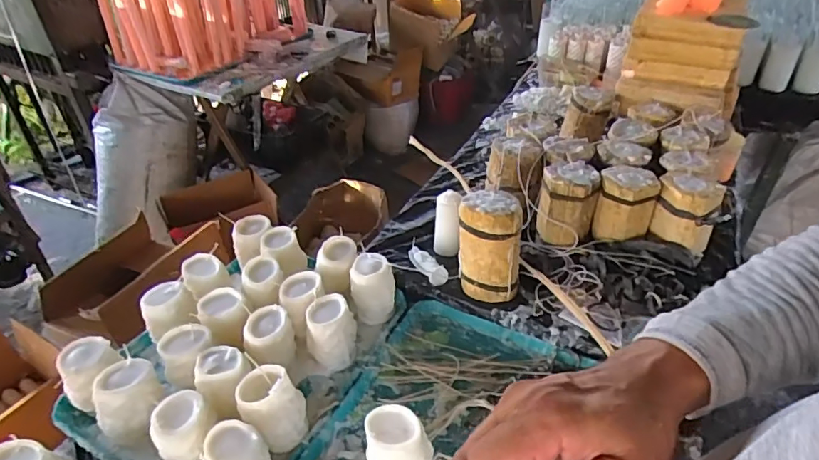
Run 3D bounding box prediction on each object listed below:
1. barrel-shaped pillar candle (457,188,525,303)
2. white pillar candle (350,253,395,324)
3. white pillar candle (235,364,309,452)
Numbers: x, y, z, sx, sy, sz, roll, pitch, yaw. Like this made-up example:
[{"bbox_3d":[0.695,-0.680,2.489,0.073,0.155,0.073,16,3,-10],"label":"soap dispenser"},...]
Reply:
[{"bbox_3d":[0.123,0.025,0.811,0.094,0.152,0.084,3,37,4],"label":"barrel-shaped pillar candle"},{"bbox_3d":[-0.059,0.095,0.842,0.070,0.099,0.065,-3,37,-4],"label":"white pillar candle"},{"bbox_3d":[-0.174,0.227,0.666,0.077,0.095,0.066,-14,39,-18],"label":"white pillar candle"}]

